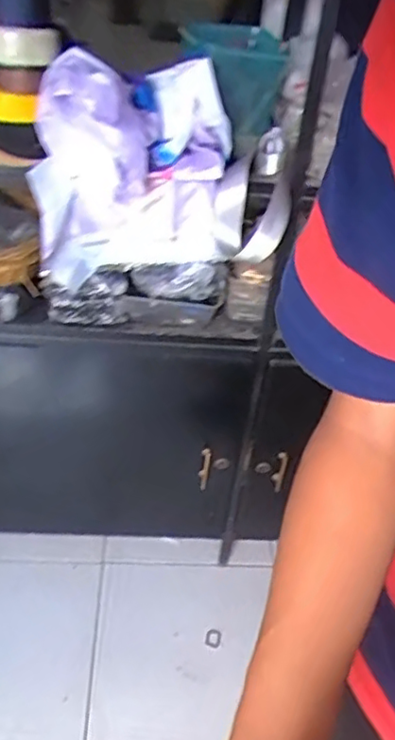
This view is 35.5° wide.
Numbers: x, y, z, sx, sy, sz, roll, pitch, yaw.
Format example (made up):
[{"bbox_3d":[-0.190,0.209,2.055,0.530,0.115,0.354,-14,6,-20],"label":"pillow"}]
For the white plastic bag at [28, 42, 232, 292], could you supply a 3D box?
[{"bbox_3d":[-0.098,-0.263,0.867,0.252,0.299,0.135,-7,41,-15],"label":"white plastic bag"}]

